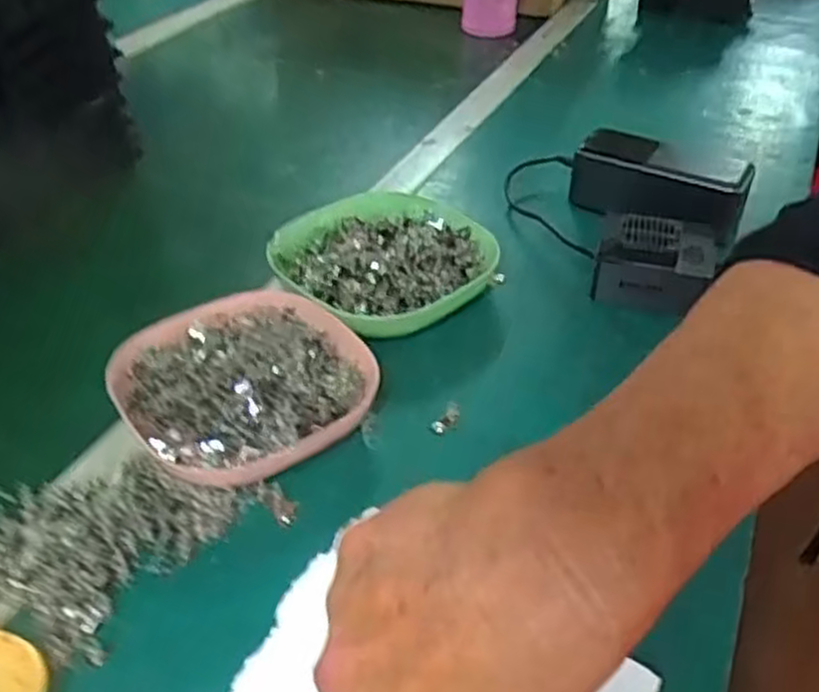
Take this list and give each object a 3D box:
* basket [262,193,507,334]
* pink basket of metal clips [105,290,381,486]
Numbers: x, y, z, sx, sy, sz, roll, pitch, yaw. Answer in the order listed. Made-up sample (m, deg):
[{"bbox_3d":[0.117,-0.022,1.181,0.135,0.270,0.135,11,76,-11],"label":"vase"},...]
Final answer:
[{"bbox_3d":[-0.016,-0.058,0.571,0.138,0.042,0.146,0,38,0],"label":"basket"},{"bbox_3d":[-0.094,0.022,0.464,0.137,0.044,0.138,0,38,0],"label":"pink basket of metal clips"}]

